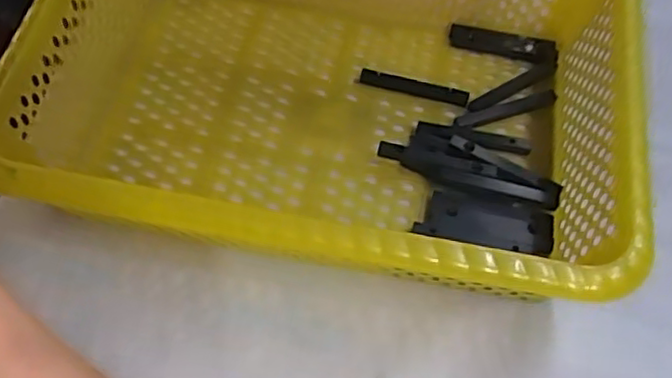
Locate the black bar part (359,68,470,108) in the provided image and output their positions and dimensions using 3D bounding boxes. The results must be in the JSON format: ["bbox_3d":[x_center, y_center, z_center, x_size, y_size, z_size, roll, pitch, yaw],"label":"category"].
[{"bbox_3d":[0.053,-0.069,0.470,0.074,0.008,0.009,15,62,6],"label":"black bar part"}]

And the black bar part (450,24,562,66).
[{"bbox_3d":[0.119,-0.103,0.487,0.076,0.005,0.020,15,61,6],"label":"black bar part"}]

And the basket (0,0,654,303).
[{"bbox_3d":[-0.004,-0.061,0.422,0.343,0.089,0.245,10,61,3],"label":"basket"}]

